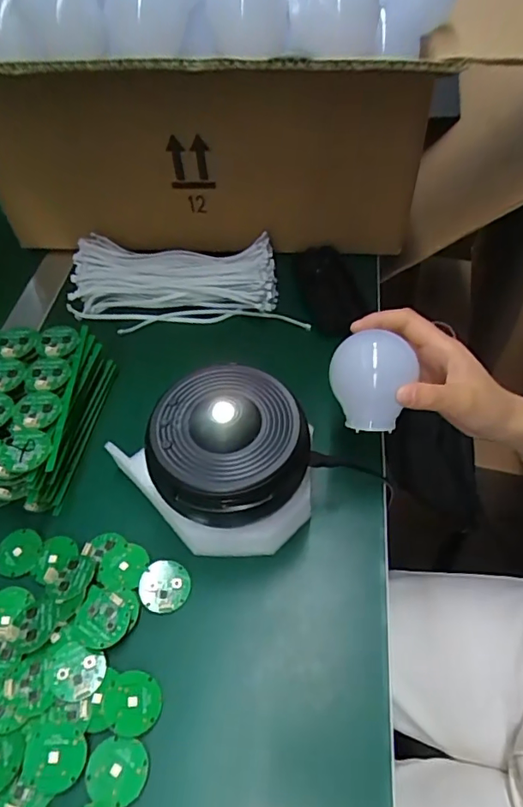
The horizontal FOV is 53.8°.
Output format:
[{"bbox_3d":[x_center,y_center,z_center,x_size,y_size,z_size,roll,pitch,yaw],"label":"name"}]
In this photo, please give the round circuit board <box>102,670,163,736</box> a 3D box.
[{"bbox_3d":[-0.079,0.184,0.318,0.034,0.004,0.034,7,51,-9],"label":"round circuit board"}]

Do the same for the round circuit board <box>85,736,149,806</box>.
[{"bbox_3d":[-0.084,0.212,0.297,0.034,0.004,0.032,2,52,6],"label":"round circuit board"}]

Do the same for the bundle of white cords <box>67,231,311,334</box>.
[{"bbox_3d":[-0.083,-0.125,0.530,0.229,0.027,0.092,4,90,10],"label":"bundle of white cords"}]

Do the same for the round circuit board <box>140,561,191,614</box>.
[{"bbox_3d":[-0.068,0.128,0.361,0.034,0.004,0.034,2,61,-4],"label":"round circuit board"}]

